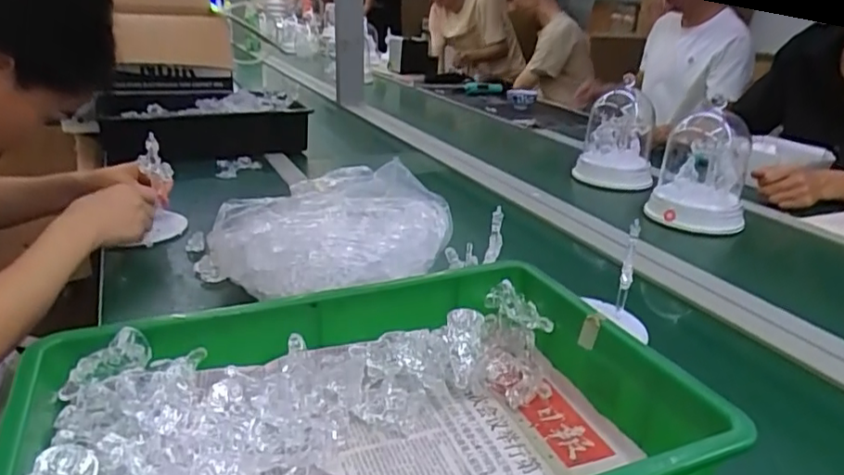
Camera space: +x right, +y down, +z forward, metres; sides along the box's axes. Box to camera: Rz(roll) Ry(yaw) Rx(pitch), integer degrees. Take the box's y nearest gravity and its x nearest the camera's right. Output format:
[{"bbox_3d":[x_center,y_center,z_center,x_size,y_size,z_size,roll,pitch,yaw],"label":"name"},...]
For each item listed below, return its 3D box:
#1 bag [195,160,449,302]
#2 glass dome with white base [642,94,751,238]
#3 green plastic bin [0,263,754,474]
[{"bbox_3d":[-0.134,-0.005,0.676,0.318,0.113,0.169,-8,22,9],"label":"bag"},{"bbox_3d":[0.446,-0.115,0.952,0.134,0.189,0.135,12,25,22],"label":"glass dome with white base"},{"bbox_3d":[-0.033,0.134,0.412,0.414,0.088,0.272,-8,25,-23],"label":"green plastic bin"}]

